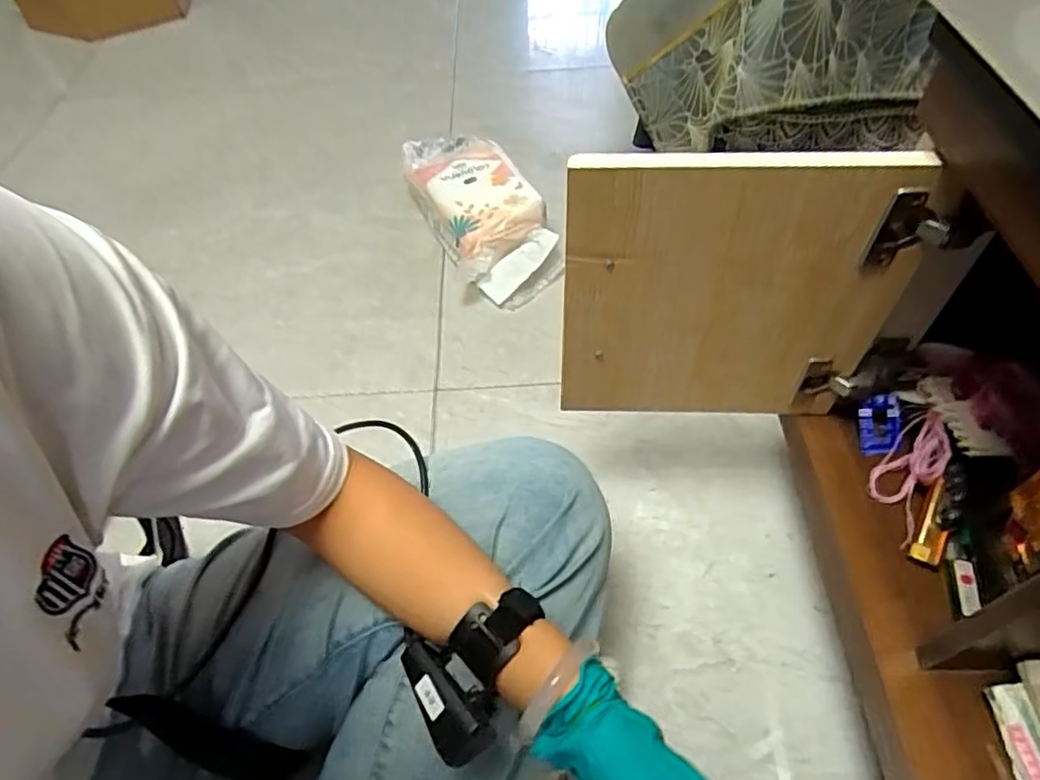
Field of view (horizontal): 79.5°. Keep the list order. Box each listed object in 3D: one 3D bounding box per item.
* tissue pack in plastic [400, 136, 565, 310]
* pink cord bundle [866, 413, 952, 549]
[{"bbox_3d":[-0.067,-0.274,0.921,0.134,0.085,0.358,-24,56,-14],"label":"tissue pack in plastic"},{"bbox_3d":[0.315,0.069,0.508,0.106,0.012,0.048,-63,27,-1],"label":"pink cord bundle"}]

